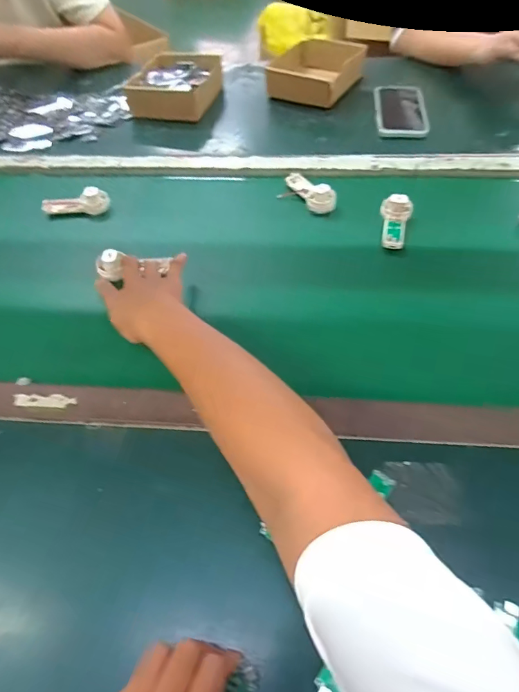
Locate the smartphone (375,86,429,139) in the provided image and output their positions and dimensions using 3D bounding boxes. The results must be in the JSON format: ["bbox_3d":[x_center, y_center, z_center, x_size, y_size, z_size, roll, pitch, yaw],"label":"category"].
[{"bbox_3d":[0.246,-0.408,0.754,0.083,0.011,0.162,4,53,6],"label":"smartphone"}]

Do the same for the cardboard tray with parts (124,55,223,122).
[{"bbox_3d":[-0.158,-0.490,0.834,0.151,0.058,0.174,11,55,11],"label":"cardboard tray with parts"}]

